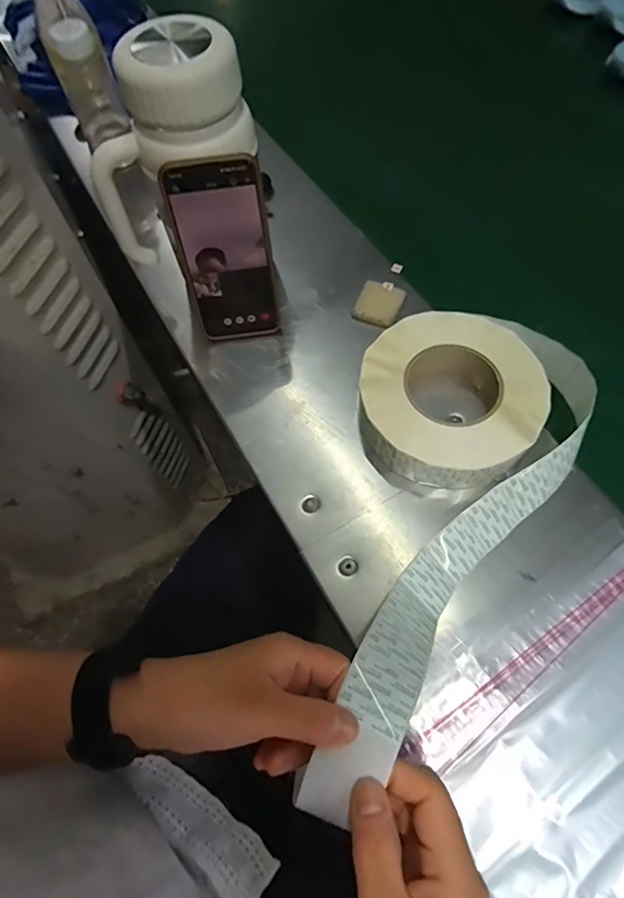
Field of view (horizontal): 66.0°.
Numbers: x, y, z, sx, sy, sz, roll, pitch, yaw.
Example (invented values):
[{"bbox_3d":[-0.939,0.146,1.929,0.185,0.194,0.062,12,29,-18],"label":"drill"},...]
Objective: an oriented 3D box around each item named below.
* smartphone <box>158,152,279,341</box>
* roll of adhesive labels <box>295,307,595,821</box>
[{"bbox_3d":[-0.075,-0.164,0.417,0.075,0.159,0.008,-9,51,-3],"label":"smartphone"},{"bbox_3d":[0.089,0.050,0.355,0.170,0.073,0.381,19,58,12],"label":"roll of adhesive labels"}]

